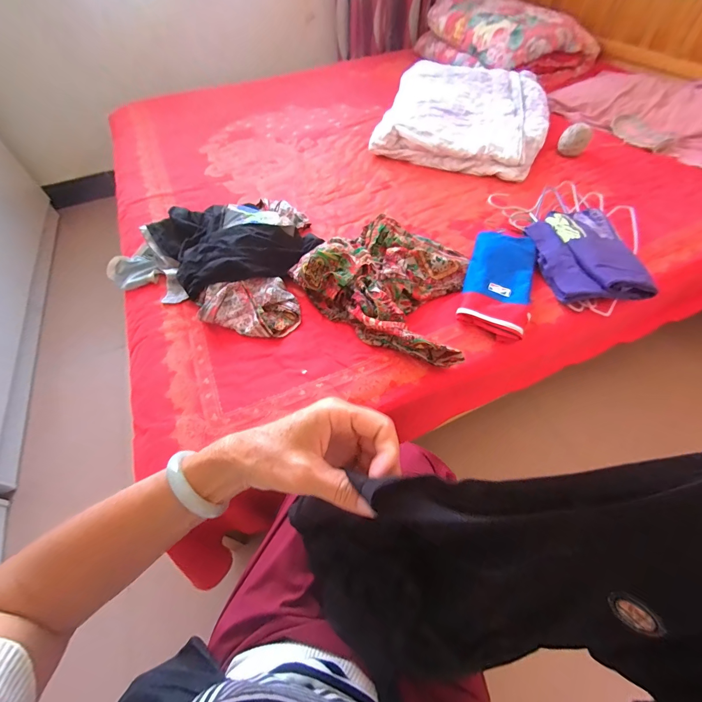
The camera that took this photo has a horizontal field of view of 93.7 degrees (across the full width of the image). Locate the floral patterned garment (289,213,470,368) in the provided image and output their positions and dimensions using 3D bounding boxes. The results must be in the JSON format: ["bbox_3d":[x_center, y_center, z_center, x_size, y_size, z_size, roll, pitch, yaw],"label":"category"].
[{"bbox_3d":[0.117,-0.150,0.685,0.348,0.087,0.317,35,64,24],"label":"floral patterned garment"}]

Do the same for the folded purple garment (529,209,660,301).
[{"bbox_3d":[0.519,-0.222,0.741,0.195,0.049,0.267,-5,55,0],"label":"folded purple garment"}]

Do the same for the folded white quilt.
[{"bbox_3d":[0.398,-0.840,1.146,0.518,0.097,0.642,13,57,12],"label":"folded white quilt"}]

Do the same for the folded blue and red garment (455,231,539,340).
[{"bbox_3d":[0.317,-0.149,0.705,0.133,0.043,0.288,17,58,14],"label":"folded blue and red garment"}]

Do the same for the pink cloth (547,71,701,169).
[{"bbox_3d":[1.112,-0.849,1.133,0.474,0.088,0.612,-28,58,-16],"label":"pink cloth"}]

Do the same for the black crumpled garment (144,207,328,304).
[{"bbox_3d":[-0.265,-0.258,0.750,0.296,0.057,0.274,-32,60,-18],"label":"black crumpled garment"}]

